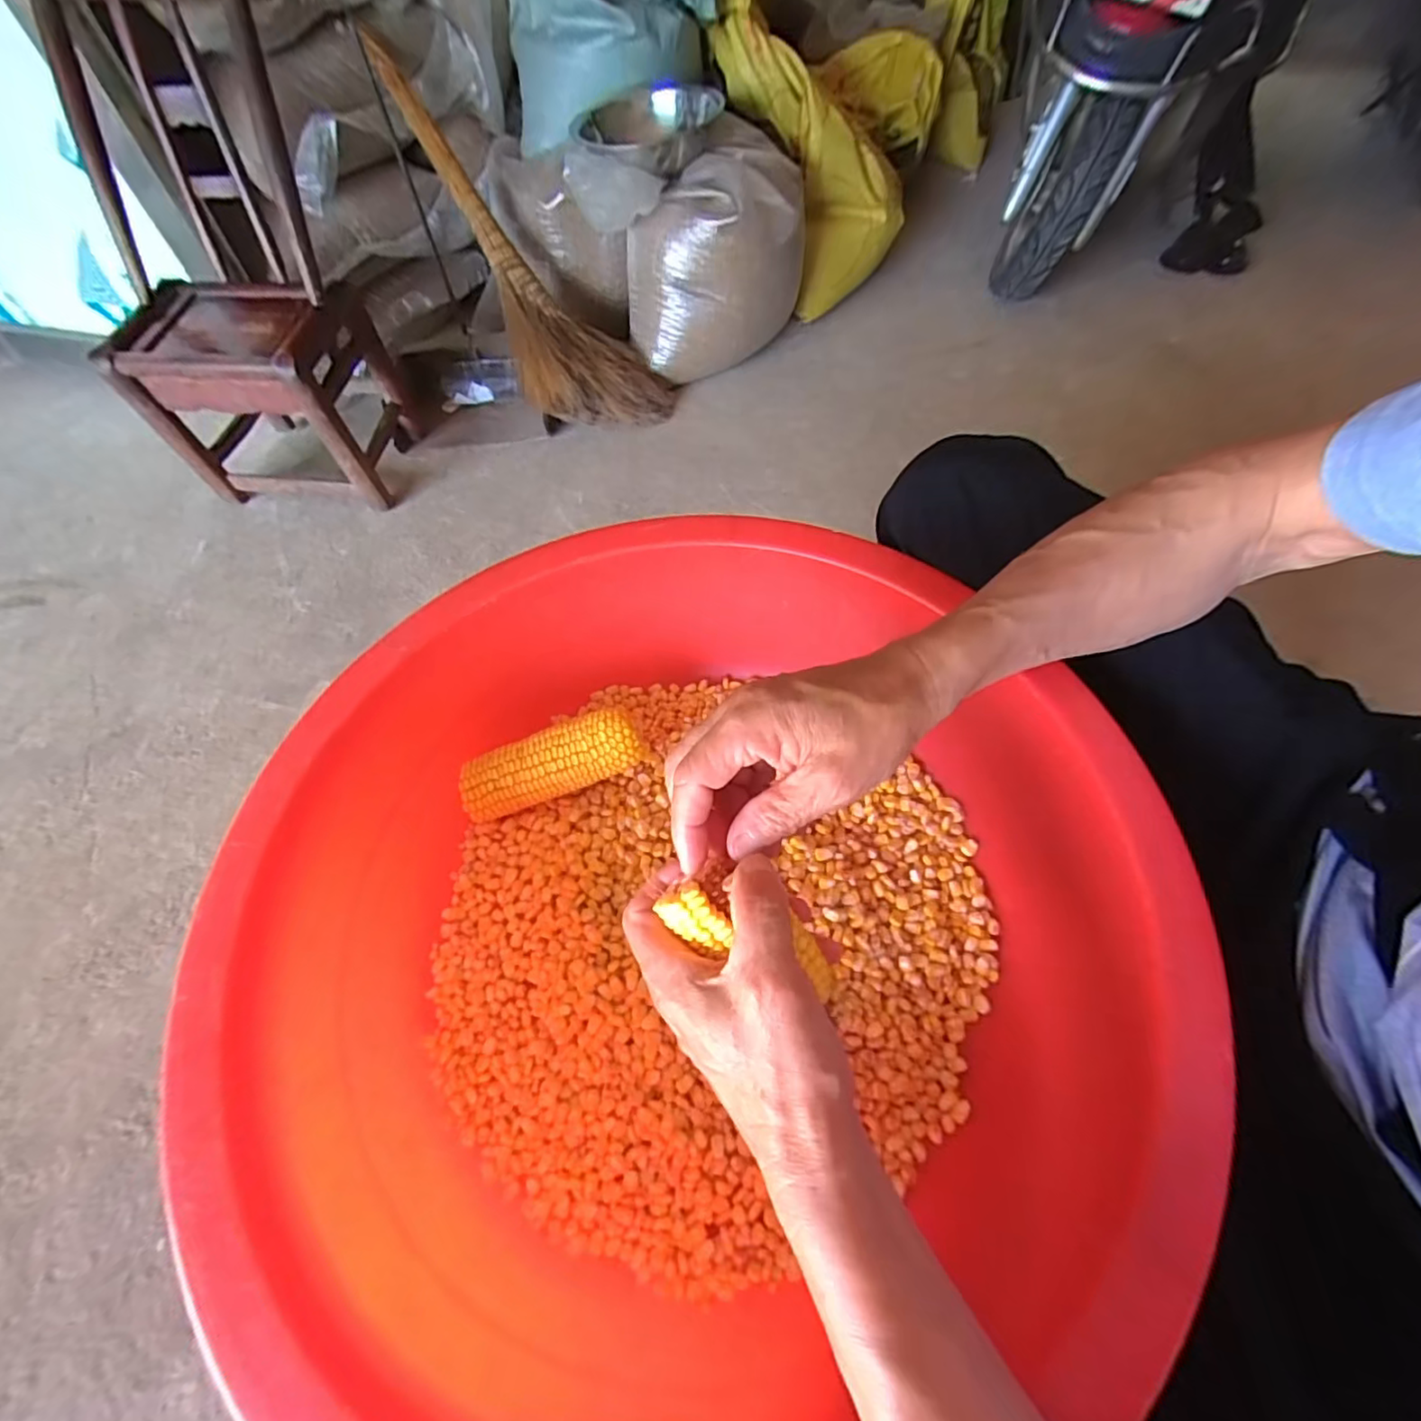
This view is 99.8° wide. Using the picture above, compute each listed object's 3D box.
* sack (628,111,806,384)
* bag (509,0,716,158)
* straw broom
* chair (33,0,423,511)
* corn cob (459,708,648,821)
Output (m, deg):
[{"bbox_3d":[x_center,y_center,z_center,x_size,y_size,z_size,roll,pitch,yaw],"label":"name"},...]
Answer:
[{"bbox_3d":[0.014,-0.956,1.268,0.344,0.367,0.337,5,60,6],"label":"sack"},{"bbox_3d":[-0.196,-1.299,1.121,0.401,0.334,0.155,-6,58,-3],"label":"bag"},{"bbox_3d":[-0.401,-0.892,1.199,0.259,0.133,0.781,-43,105,-20],"label":"straw broom"},{"bbox_3d":[-0.782,-0.695,0.989,0.369,0.631,0.349,1,60,4],"label":"chair"},{"bbox_3d":[-0.121,0.039,0.454,0.135,0.035,0.043,-16,59,-9],"label":"corn cob"}]

